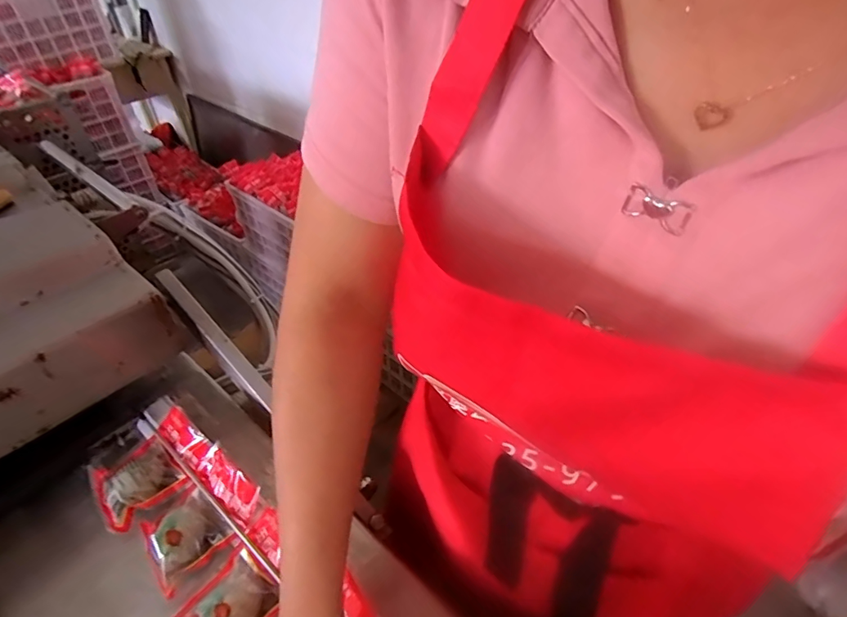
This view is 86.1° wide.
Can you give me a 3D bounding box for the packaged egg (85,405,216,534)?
[{"bbox_3d":[-0.299,0.171,0.497,0.112,0.053,0.090,-33,51,-33],"label":"packaged egg"}]

